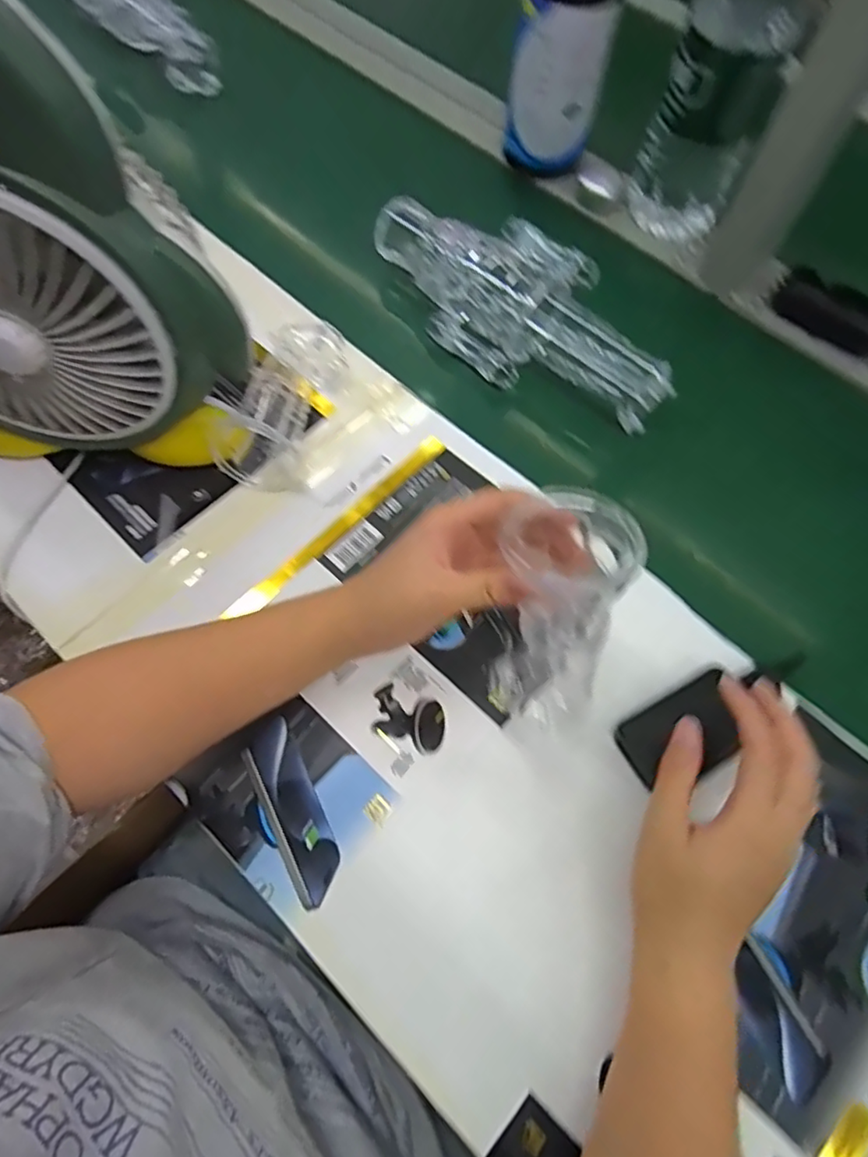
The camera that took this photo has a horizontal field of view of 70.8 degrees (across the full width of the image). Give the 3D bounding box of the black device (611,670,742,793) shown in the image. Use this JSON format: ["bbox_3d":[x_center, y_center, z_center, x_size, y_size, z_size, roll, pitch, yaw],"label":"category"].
[{"bbox_3d":[0.166,0.101,0.399,0.086,0.010,0.051,-29,72,-11],"label":"black device"}]

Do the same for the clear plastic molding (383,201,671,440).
[{"bbox_3d":[0.074,-0.236,0.535,0.287,0.063,0.110,35,70,12],"label":"clear plastic molding"}]

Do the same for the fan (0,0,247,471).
[{"bbox_3d":[-0.251,-0.186,0.372,0.238,0.283,0.091,5,66,0],"label":"fan"}]

